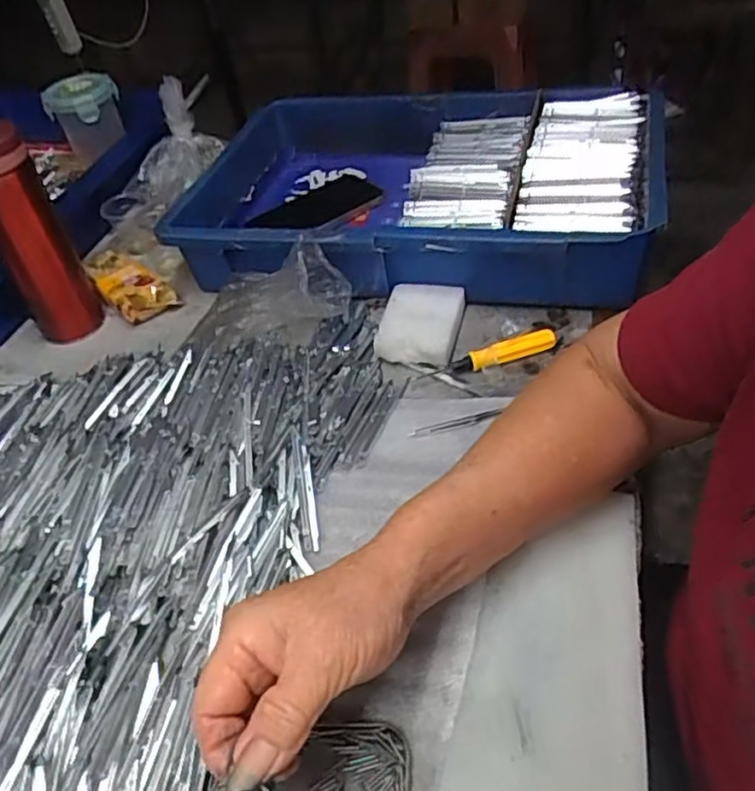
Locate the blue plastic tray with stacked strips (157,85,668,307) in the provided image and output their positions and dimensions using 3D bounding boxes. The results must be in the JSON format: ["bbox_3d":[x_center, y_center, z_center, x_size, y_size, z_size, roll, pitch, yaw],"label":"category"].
[{"bbox_3d":[0.039,-0.199,0.655,0.418,0.093,0.290,7,45,15],"label":"blue plastic tray with stacked strips"}]

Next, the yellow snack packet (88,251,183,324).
[{"bbox_3d":[-0.242,-0.106,0.659,0.053,0.036,0.104,-34,49,-26],"label":"yellow snack packet"}]

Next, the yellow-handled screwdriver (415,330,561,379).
[{"bbox_3d":[0.085,-0.030,0.529,0.110,0.022,0.016,-15,43,-7],"label":"yellow-handled screwdriver"}]

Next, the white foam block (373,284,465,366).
[{"bbox_3d":[0.036,-0.058,0.557,0.063,0.026,0.079,9,45,17],"label":"white foam block"}]

